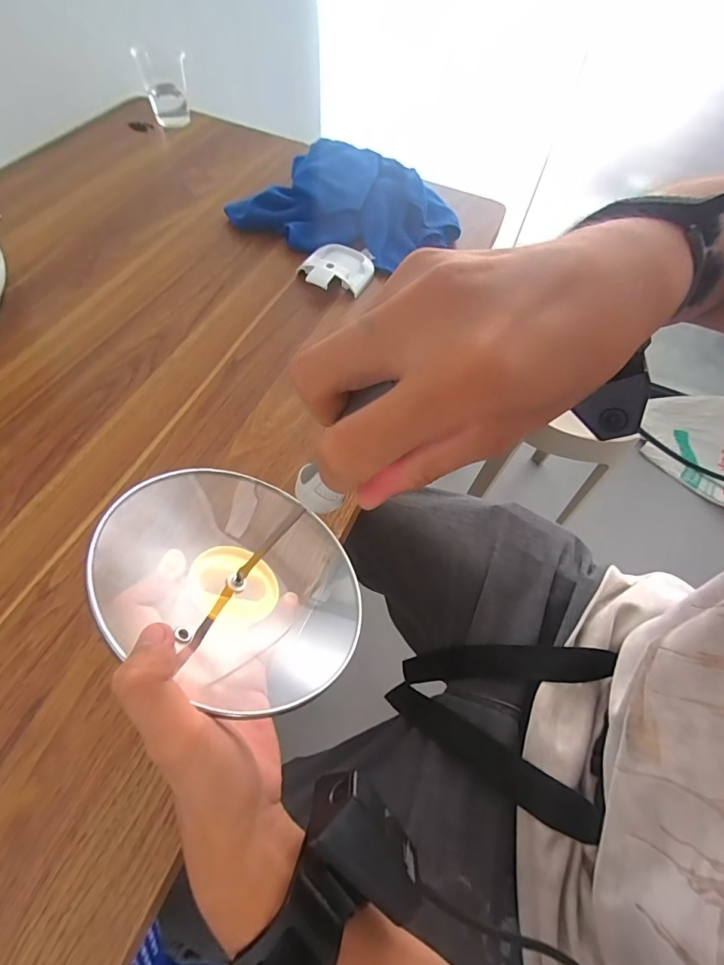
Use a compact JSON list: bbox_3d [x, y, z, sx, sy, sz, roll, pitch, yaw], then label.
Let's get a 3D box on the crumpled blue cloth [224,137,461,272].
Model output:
[{"bbox_3d":[-0.014,-0.337,0.509,0.257,0.052,0.159,20,61,8],"label":"crumpled blue cloth"}]

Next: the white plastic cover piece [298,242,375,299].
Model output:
[{"bbox_3d":[-0.027,-0.238,0.470,0.077,0.021,0.081,8,60,1],"label":"white plastic cover piece"}]

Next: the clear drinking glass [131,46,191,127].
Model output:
[{"bbox_3d":[-0.293,-0.583,0.627,0.064,0.065,0.057,-8,61,-8],"label":"clear drinking glass"}]

